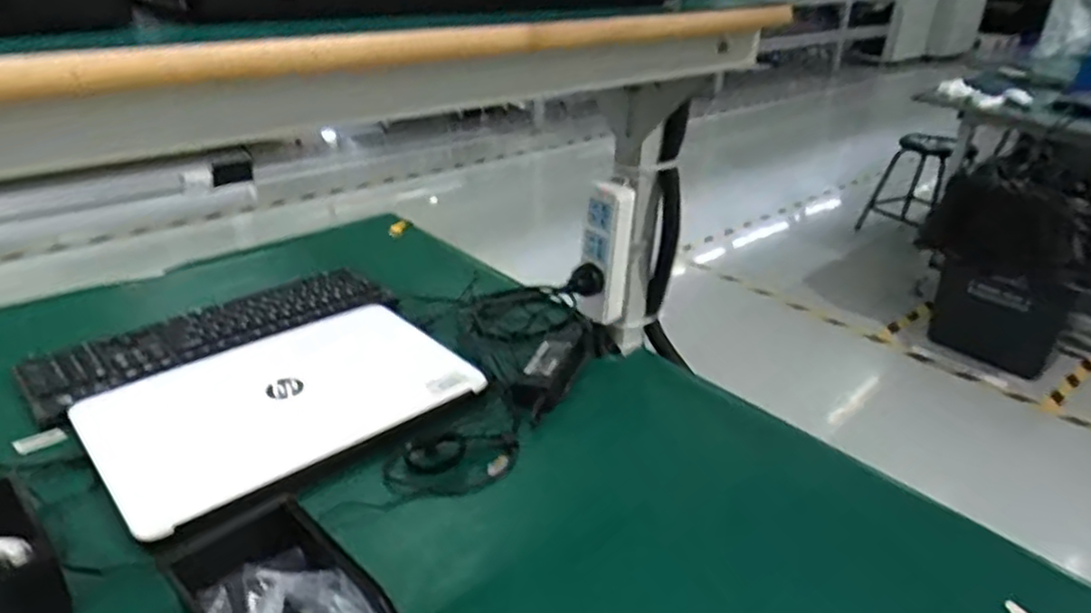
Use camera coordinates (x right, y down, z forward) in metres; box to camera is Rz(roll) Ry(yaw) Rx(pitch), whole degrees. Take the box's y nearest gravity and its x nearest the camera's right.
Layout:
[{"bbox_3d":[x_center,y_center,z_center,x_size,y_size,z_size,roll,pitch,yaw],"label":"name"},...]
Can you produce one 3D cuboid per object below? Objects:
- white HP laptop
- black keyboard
[{"bbox_3d":[-0.292,0.093,0.796,0.360,0.024,0.249,-23,38,-38],"label":"white HP laptop"},{"bbox_3d":[-0.412,0.030,0.925,0.427,0.018,0.148,-21,37,-36],"label":"black keyboard"}]

